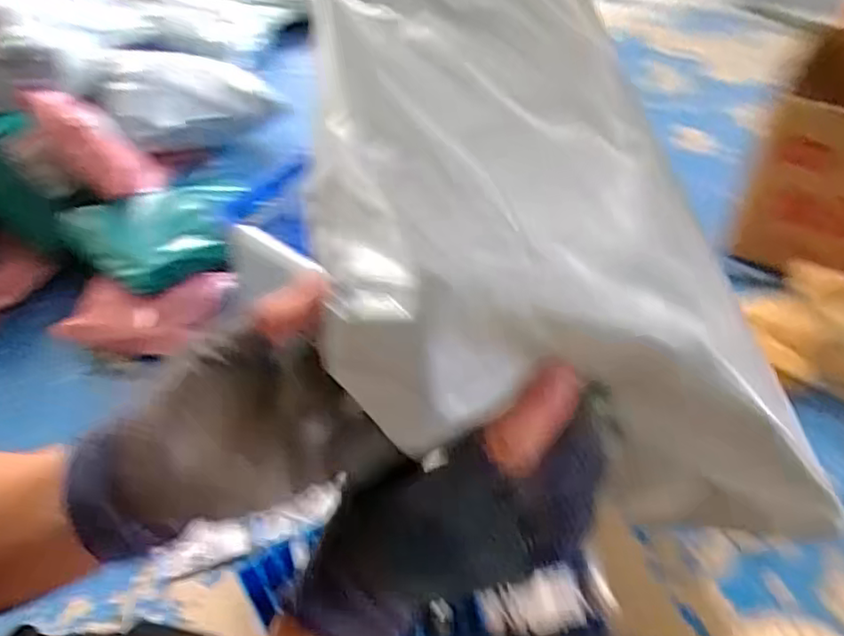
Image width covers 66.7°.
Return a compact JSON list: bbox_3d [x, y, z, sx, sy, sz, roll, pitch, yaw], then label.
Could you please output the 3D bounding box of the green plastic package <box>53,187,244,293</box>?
[{"bbox_3d":[-0.453,-0.138,1.083,0.268,0.087,0.175,-17,53,-14],"label":"green plastic package"}]

